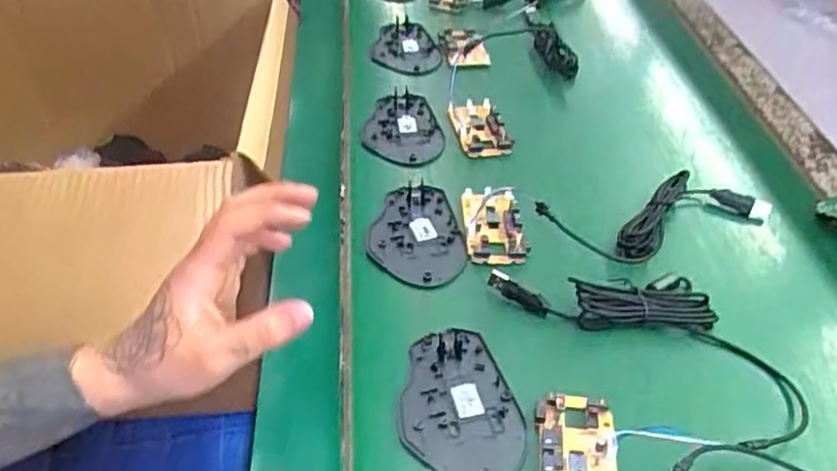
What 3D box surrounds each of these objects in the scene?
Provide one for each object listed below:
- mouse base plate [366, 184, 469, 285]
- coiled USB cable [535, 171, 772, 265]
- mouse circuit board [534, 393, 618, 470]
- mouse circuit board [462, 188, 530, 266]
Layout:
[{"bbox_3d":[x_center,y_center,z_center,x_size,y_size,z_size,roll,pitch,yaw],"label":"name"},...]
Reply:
[{"bbox_3d":[-0.003,-0.001,0.531,0.071,0.006,0.109,-4,43,-6],"label":"mouse base plate"},{"bbox_3d":[0.189,-0.013,0.534,0.197,0.026,0.066,-12,50,-27],"label":"coiled USB cable"},{"bbox_3d":[0.093,0.125,0.389,0.046,0.011,0.075,6,45,4],"label":"mouse circuit board"},{"bbox_3d":[0.059,-0.010,0.531,0.043,0.016,0.077,-3,43,-4],"label":"mouse circuit board"}]

